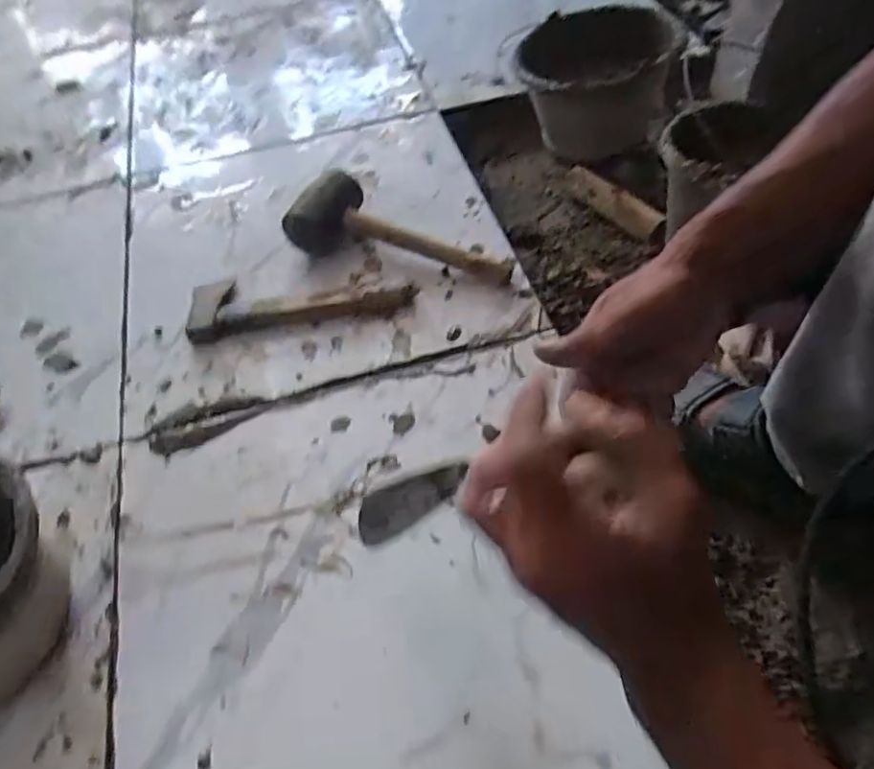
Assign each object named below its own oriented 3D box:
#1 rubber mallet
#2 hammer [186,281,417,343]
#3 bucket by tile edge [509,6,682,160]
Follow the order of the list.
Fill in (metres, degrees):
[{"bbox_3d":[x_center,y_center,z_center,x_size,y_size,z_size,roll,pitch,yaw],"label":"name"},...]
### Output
[{"bbox_3d":[-0.040,-0.205,0.767,0.286,0.054,0.121,9,55,12],"label":"rubber mallet"},{"bbox_3d":[-0.165,-0.108,0.744,0.268,0.026,0.091,-11,54,-3],"label":"hammer"},{"bbox_3d":[0.234,-0.466,0.934,0.224,0.150,0.202,-13,54,-4],"label":"bucket by tile edge"}]

